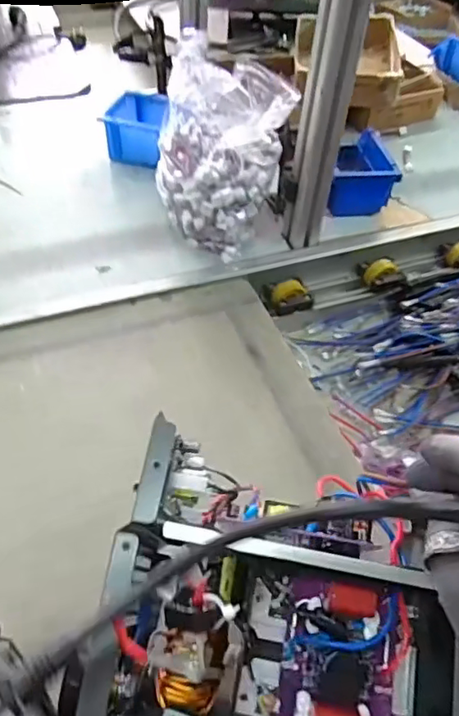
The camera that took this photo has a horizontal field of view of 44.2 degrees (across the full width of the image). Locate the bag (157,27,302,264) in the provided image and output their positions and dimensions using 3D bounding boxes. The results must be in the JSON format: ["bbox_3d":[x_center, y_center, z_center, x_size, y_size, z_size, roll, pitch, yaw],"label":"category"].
[{"bbox_3d":[-0.022,-0.257,0.727,0.171,0.222,0.134,34,55,23],"label":"bag"}]

